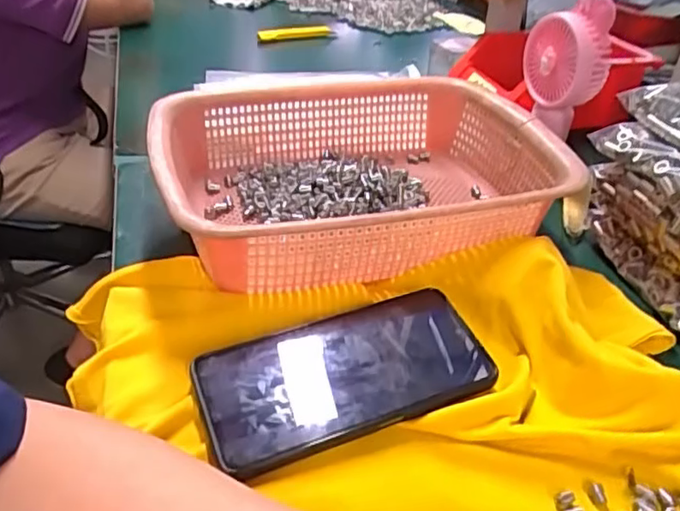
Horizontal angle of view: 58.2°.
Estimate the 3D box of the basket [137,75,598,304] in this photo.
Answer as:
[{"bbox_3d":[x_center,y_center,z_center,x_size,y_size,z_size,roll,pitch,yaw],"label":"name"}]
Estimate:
[{"bbox_3d":[0.011,-0.061,0.470,0.283,0.071,0.208,-7,39,-16],"label":"basket"}]

